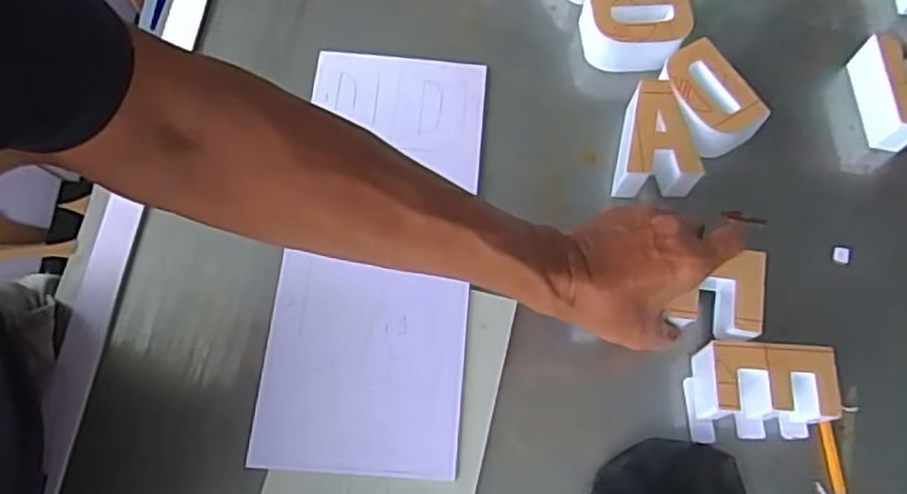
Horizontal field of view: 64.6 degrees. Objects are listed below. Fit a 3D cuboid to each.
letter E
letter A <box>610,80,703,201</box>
[{"bbox_3d":[0.212,0.100,0.496,0.088,0.047,0.060,0,69,-2],"label":"letter E"},{"bbox_3d":[0.153,-0.084,0.566,0.063,0.044,0.088,-2,69,-3],"label":"letter A"}]

